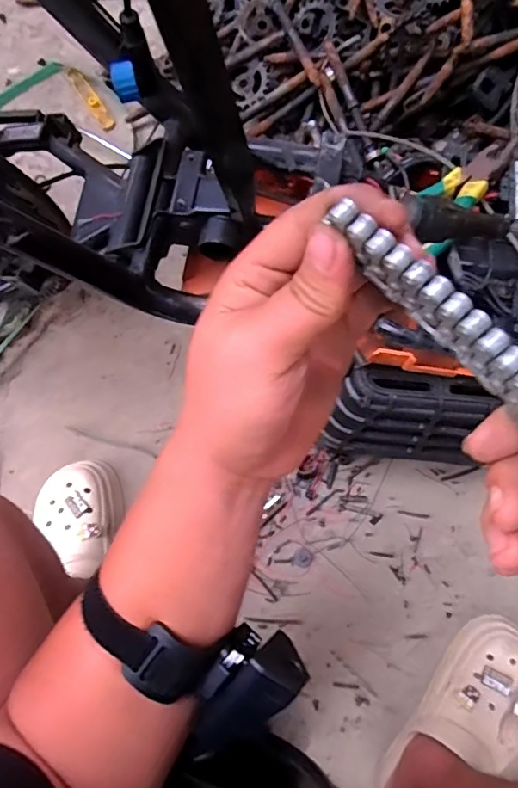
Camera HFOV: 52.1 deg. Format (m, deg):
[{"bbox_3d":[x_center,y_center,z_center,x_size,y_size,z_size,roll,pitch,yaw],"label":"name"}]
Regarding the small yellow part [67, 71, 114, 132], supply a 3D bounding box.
[{"bbox_3d":[-0.304,-0.532,0.947,0.025,0.017,0.139,-32,75,-4],"label":"small yellow part"}]

